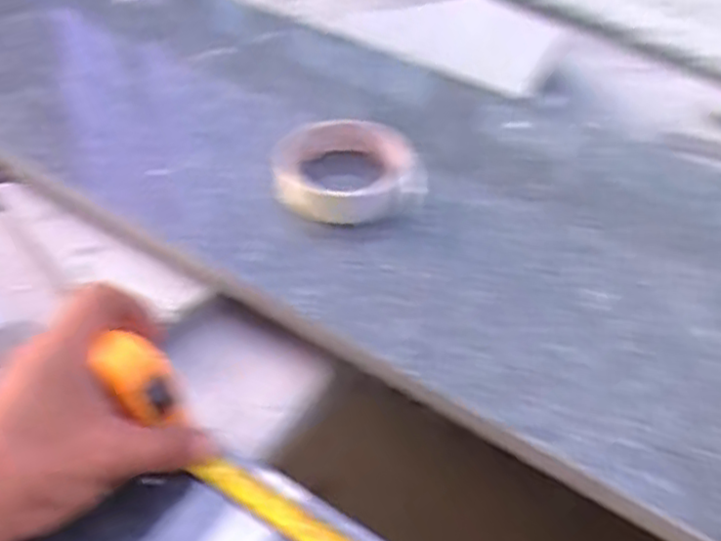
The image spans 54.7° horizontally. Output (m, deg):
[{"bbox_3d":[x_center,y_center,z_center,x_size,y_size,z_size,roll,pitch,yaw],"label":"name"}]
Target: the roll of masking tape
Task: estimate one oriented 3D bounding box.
[{"bbox_3d":[-0.010,-0.067,0.465,0.092,0.028,0.078,-15,51,-9],"label":"roll of masking tape"}]

